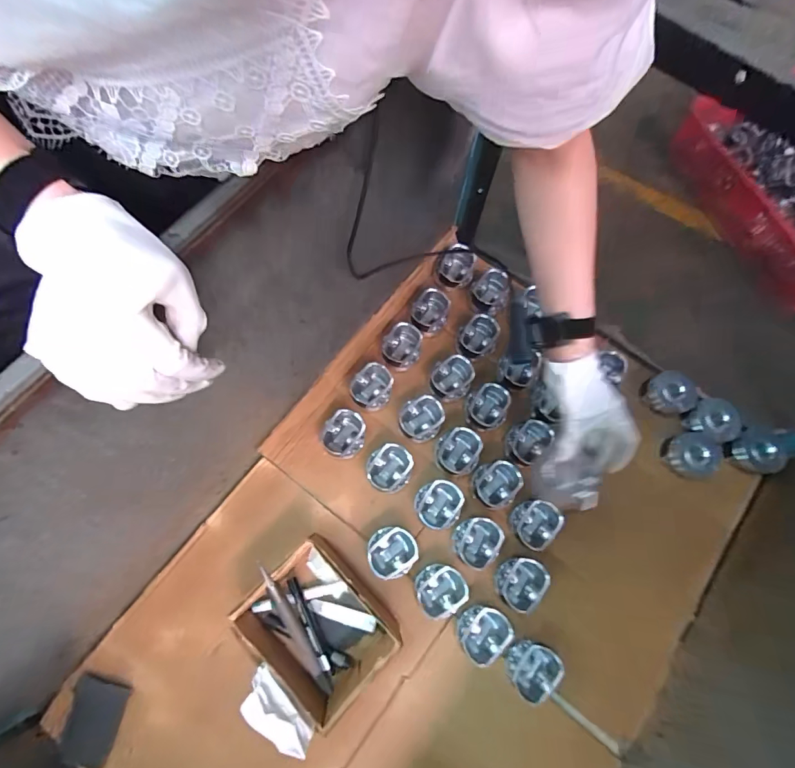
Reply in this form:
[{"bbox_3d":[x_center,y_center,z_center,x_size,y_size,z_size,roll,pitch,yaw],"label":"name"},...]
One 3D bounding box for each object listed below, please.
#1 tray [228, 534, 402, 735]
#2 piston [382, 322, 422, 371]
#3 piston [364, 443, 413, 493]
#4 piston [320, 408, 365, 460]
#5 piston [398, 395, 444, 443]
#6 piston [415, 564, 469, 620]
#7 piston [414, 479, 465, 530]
[{"bbox_3d":[-0.113,0.350,0.613,0.196,0.095,0.152,44,76,11],"label":"tray"},{"bbox_3d":[0.008,-0.066,0.776,0.070,0.060,0.077,9,73,1],"label":"piston"},{"bbox_3d":[-0.013,0.143,0.703,0.076,0.054,0.074,0,73,-1],"label":"piston"},{"bbox_3d":[-0.094,0.090,0.723,0.078,0.061,0.074,0,73,-1],"label":"piston"},{"bbox_3d":[0.043,0.062,0.737,0.072,0.054,0.074,0,73,-1],"label":"piston"},{"bbox_3d":[0.063,0.321,0.648,0.071,0.041,0.076,0,73,-1],"label":"piston"},{"bbox_3d":[0.068,0.199,0.686,0.074,0.049,0.074,0,73,-1],"label":"piston"}]

